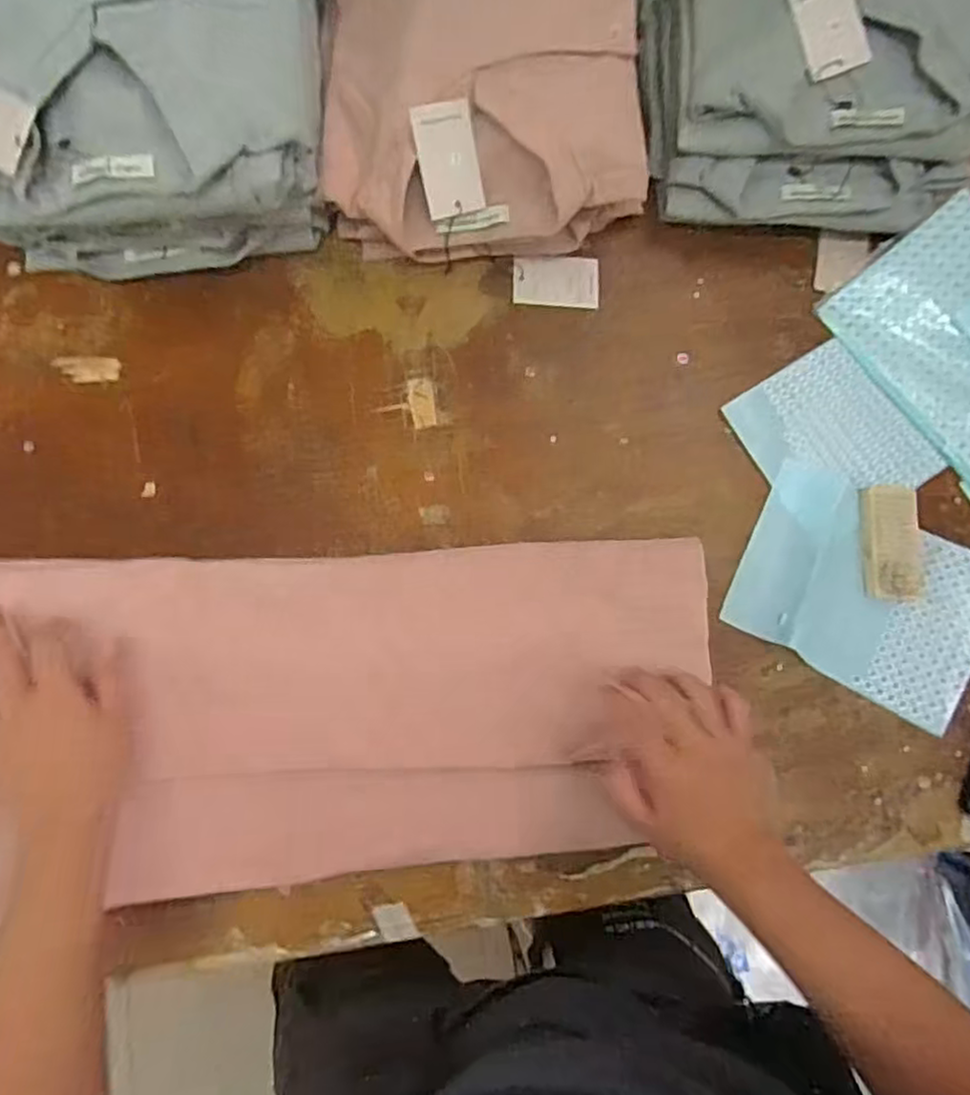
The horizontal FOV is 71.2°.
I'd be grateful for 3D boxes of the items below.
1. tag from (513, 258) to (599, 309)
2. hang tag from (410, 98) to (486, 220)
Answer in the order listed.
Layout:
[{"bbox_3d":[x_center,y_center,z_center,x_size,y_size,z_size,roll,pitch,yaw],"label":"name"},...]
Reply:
[{"bbox_3d":[0.066,-0.247,0.629,0.080,0.006,0.045,1,82,-6],"label":"tag"},{"bbox_3d":[-0.028,-0.313,0.548,0.050,0.006,0.079,-23,123,-18],"label":"hang tag"}]

